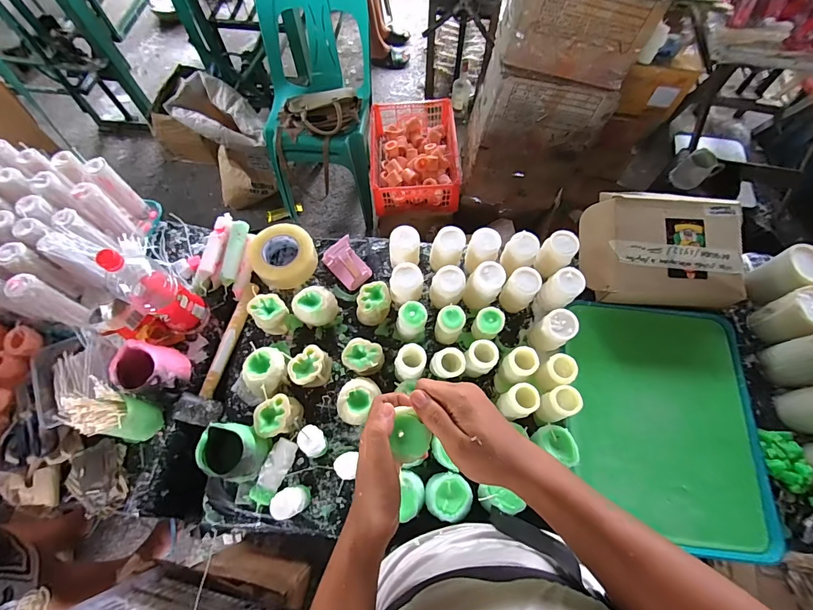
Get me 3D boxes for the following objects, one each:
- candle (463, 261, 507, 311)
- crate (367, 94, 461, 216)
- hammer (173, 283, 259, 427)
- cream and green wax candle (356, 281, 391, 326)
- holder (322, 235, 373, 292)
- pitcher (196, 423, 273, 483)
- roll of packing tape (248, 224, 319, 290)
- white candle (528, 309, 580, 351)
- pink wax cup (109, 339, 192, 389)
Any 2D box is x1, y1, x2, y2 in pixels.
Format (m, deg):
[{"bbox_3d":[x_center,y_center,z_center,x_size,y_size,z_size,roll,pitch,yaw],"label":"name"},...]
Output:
[{"bbox_3d":[0.153,-0.032,0.765,0.061,0.109,0.067,0,68,0],"label":"candle"},{"bbox_3d":[0.026,-0.574,1.453,0.320,0.132,0.458,-3,68,-1],"label":"crate"},{"bbox_3d":[-0.368,0.086,0.754,0.065,0.036,0.290,8,68,3],"label":"hammer"},{"bbox_3d":[-0.066,0.001,0.772,0.071,0.079,0.074,2,68,1],"label":"cream and green wax candle"},{"bbox_3d":[-0.124,-0.091,0.798,0.070,0.082,0.092,-37,72,-14],"label":"holder"},{"bbox_3d":[-0.285,0.252,0.645,0.091,0.104,0.090,0,68,0],"label":"pitcher"},{"bbox_3d":[-0.264,-0.105,0.824,0.128,0.061,0.134,0,68,0],"label":"roll of packing tape"},{"bbox_3d":[0.279,0.053,0.727,0.057,0.095,0.059,0,68,0],"label":"white candle"},{"bbox_3d":[-0.461,0.114,0.690,0.080,0.101,0.078,0,68,0],"label":"pink wax cup"}]

